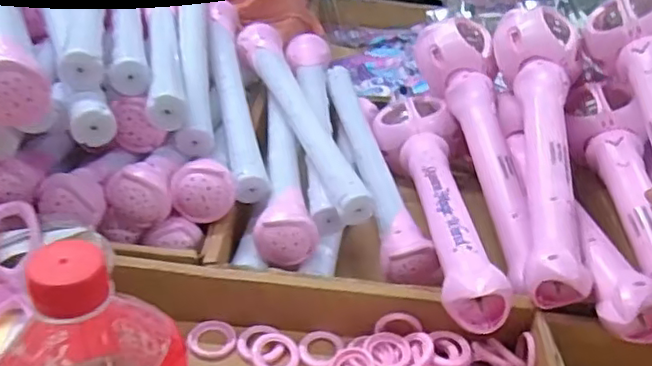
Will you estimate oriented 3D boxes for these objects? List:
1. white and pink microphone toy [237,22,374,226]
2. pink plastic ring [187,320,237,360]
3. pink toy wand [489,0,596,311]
[{"bbox_3d":[-0.023,-0.076,0.637,0.048,0.059,0.307,-10,38,-21],"label":"white and pink microphone toy"},{"bbox_3d":[-0.090,0.125,0.504,0.038,0.005,0.040,4,35,-3],"label":"pink plastic ring"},{"bbox_3d":[0.200,-0.045,0.587,0.073,0.055,0.341,6,53,5],"label":"pink toy wand"}]

